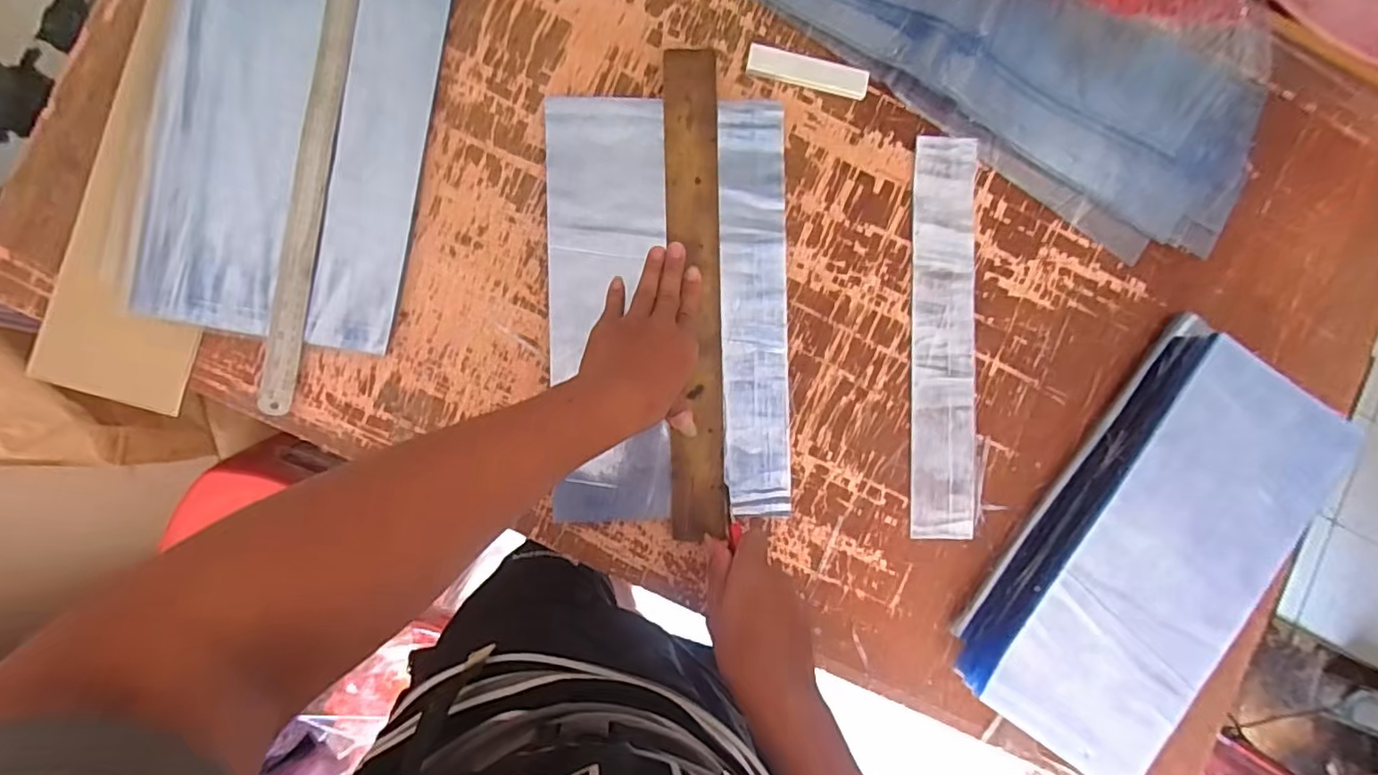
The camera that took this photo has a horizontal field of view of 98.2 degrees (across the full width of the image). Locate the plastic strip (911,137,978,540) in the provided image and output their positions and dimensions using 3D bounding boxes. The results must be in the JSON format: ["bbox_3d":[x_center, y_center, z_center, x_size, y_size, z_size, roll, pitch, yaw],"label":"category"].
[{"bbox_3d":[0.241,-0.047,0.563,0.062,0.006,0.372,1,89,-3],"label":"plastic strip"}]

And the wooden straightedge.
[{"bbox_3d":[0.006,-0.083,0.539,0.048,0.009,0.433,-1,90,-3],"label":"wooden straightedge"}]

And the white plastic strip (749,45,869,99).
[{"bbox_3d":[0.111,-0.293,0.553,0.112,0.006,0.028,11,88,-5],"label":"white plastic strip"}]

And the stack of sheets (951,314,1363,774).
[{"bbox_3d":[0.410,0.139,0.532,0.170,0.085,0.396,34,86,-3],"label":"stack of sheets"}]

